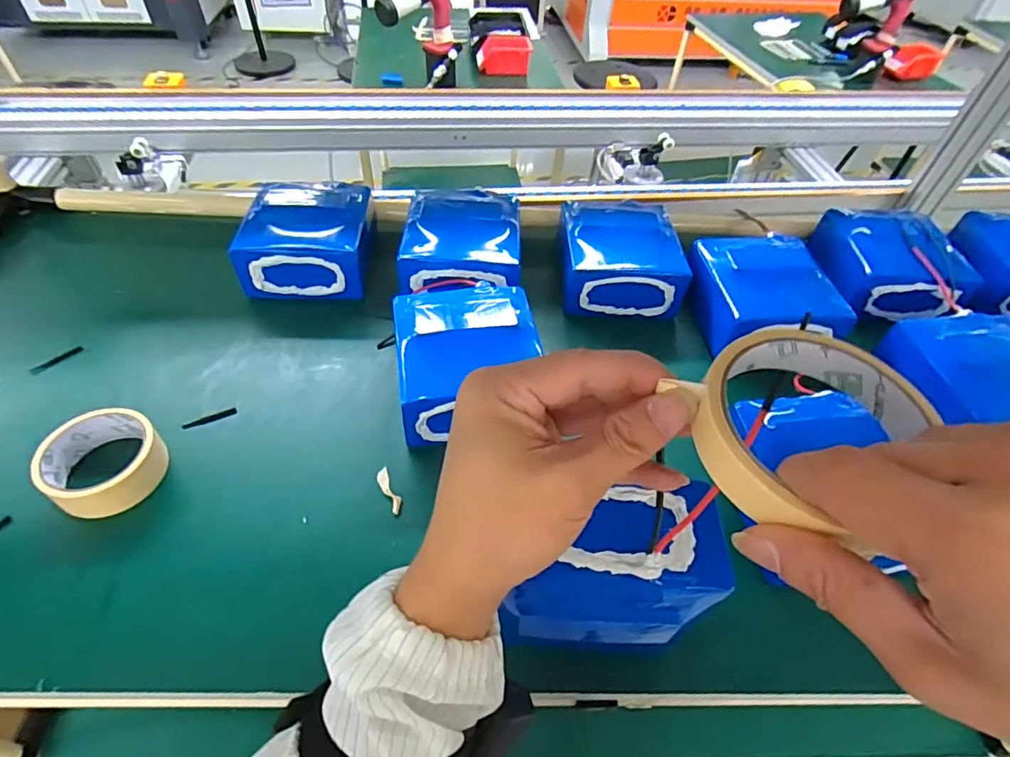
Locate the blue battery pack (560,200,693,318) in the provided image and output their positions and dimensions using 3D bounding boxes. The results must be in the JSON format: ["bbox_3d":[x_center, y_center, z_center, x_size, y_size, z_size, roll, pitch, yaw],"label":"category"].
[{"bbox_3d":[0.143,-0.156,0.676,0.148,0.082,0.134,3,50,-2],"label":"blue battery pack"}]

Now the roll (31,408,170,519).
[{"bbox_3d":[-0.369,0.073,0.485,0.097,0.038,0.092,2,50,-2],"label":"roll"}]

